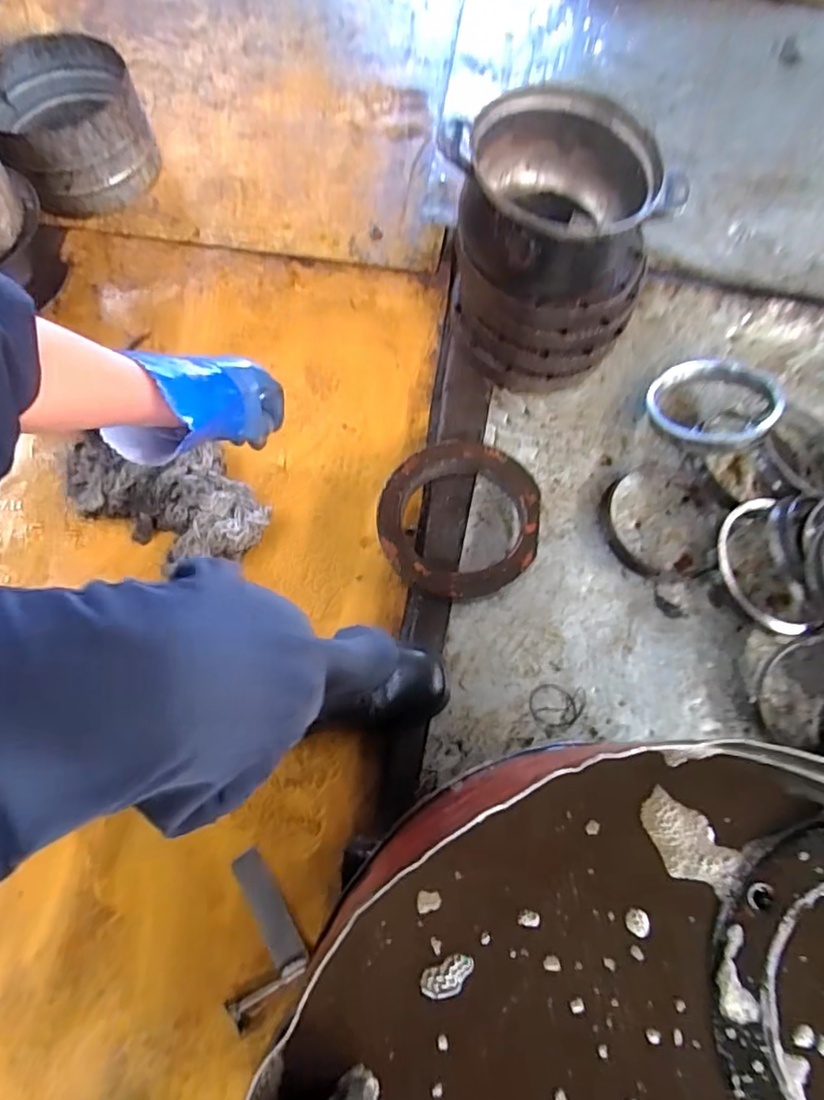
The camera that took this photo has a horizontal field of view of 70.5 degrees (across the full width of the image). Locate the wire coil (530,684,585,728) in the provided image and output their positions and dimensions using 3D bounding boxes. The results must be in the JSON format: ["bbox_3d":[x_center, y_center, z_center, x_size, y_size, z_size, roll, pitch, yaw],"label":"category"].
[{"bbox_3d":[0.179,0.193,0.720,0.065,0.006,0.053,2,67,9],"label":"wire coil"}]

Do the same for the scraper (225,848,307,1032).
[{"bbox_3d":[-0.187,0.431,0.659,0.094,0.013,0.139,-30,74,-13],"label":"scraper"}]

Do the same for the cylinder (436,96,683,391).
[{"bbox_3d":[0.177,-0.394,0.806,0.270,0.284,0.227,40,73,11],"label":"cylinder"}]

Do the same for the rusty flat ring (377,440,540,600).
[{"bbox_3d":[0.062,-0.041,0.777,0.207,0.034,0.214,1,69,-2],"label":"rusty flat ring"}]

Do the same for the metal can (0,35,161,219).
[{"bbox_3d":[-0.583,-0.727,1.007,0.239,0.137,0.262,1,69,-2],"label":"metal can"}]

